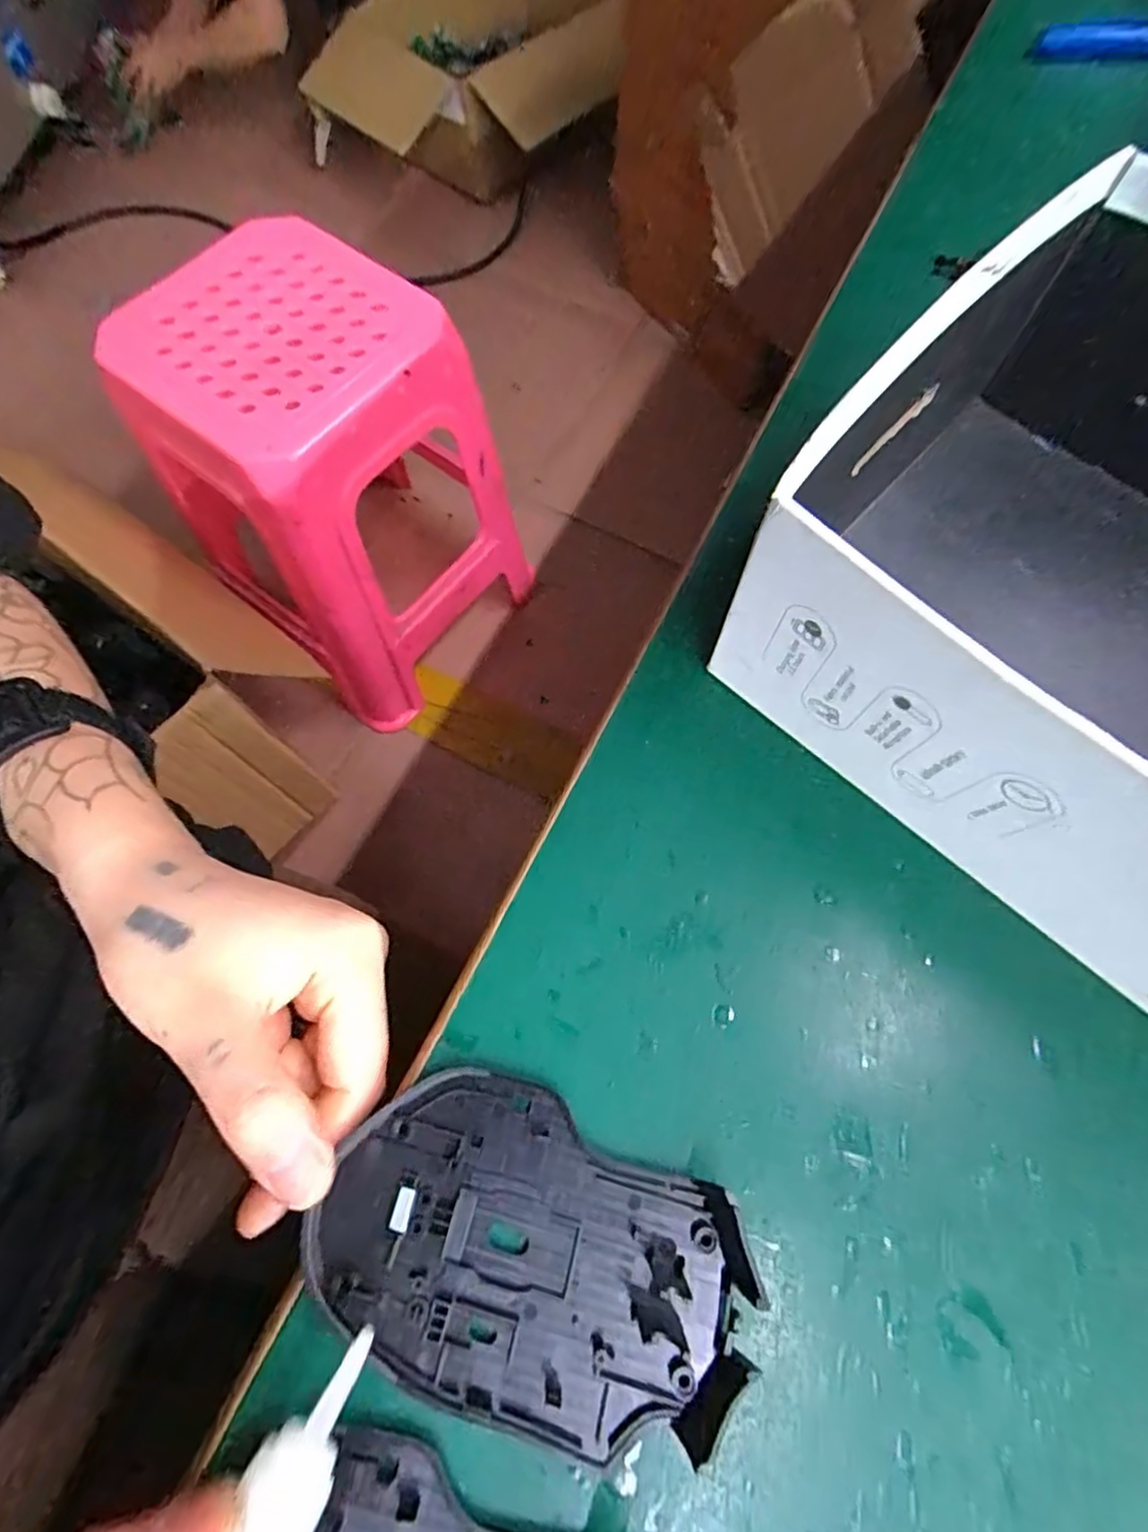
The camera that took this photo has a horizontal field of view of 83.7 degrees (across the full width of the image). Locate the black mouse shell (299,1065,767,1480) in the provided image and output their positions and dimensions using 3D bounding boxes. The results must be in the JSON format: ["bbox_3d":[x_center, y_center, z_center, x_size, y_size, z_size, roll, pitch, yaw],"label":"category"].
[{"bbox_3d":[-0.012,0.130,0.169,0.111,0.010,0.071,25,72,8],"label":"black mouse shell"}]

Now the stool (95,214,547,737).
[{"bbox_3d":[-0.298,-0.347,0.860,0.318,0.454,0.348,38,74,12],"label":"stool"}]

